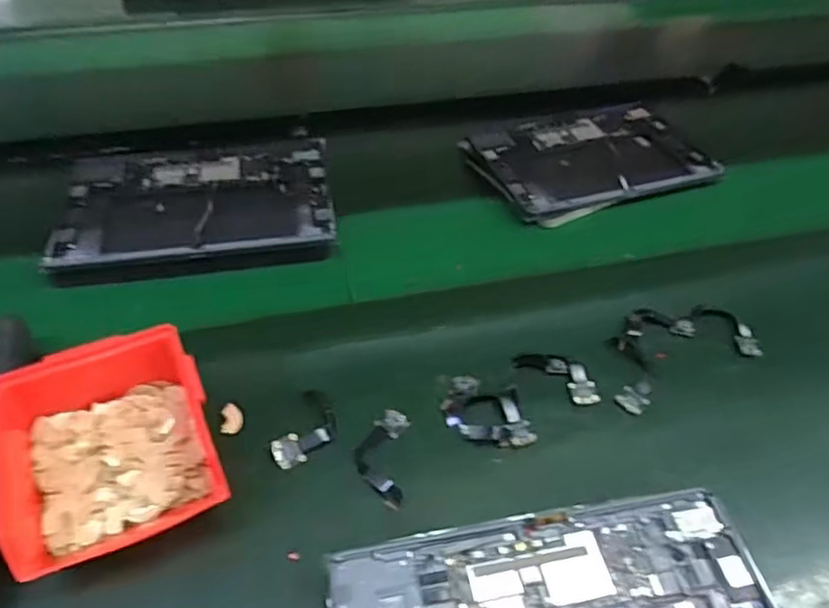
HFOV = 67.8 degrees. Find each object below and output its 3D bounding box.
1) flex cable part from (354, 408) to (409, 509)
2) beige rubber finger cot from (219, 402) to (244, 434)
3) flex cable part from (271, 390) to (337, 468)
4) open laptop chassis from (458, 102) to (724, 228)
[{"bbox_3d":[-0.024,0.109,0.449,0.036,0.004,0.076,5,45,1],"label":"flex cable part"},{"bbox_3d":[-0.137,0.086,0.465,0.016,0.004,0.026,-5,44,-7],"label":"beige rubber finger cot"},{"bbox_3d":[-0.078,0.092,0.459,0.036,0.008,0.069,15,46,11],"label":"flex cable part"},{"bbox_3d":[0.201,-0.170,0.713,0.257,0.022,0.172,-16,49,-19],"label":"open laptop chassis"}]

